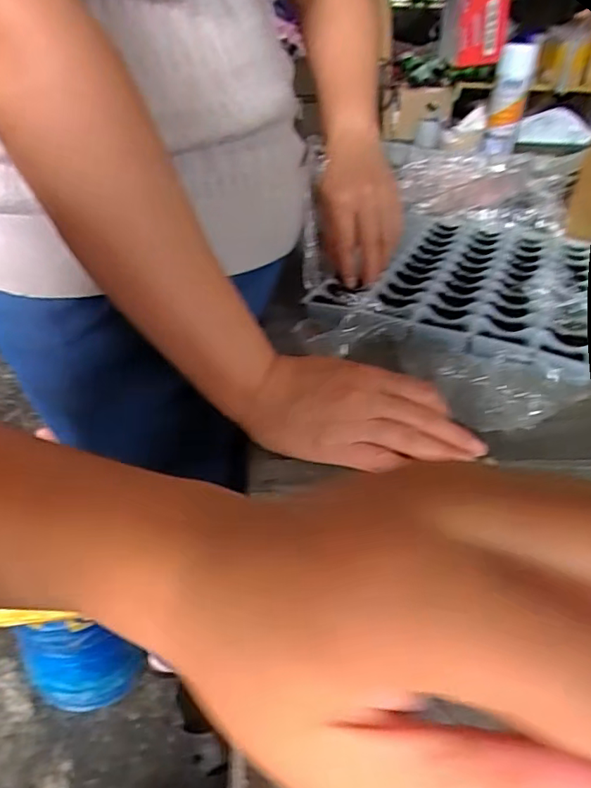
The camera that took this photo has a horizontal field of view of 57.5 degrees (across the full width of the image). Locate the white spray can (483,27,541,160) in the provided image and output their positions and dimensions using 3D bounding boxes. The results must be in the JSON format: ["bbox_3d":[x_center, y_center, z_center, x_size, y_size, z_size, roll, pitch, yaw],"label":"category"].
[{"bbox_3d":[0.407,-0.560,1.031,0.063,0.188,0.071,13,39,14],"label":"white spray can"}]

